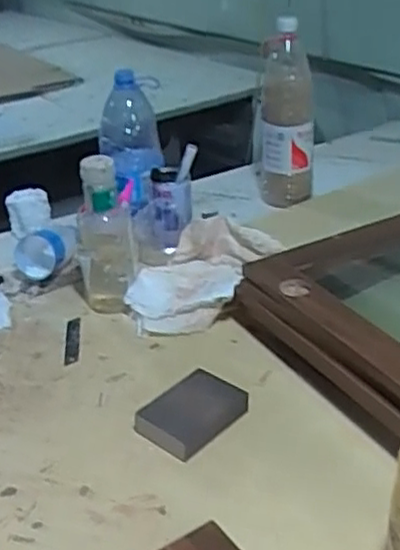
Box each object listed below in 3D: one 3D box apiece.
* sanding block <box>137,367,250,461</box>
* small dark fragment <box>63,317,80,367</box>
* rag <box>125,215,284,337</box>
[{"bbox_3d":[-0.011,0.139,0.727,0.075,0.023,0.104,22,37,38],"label":"sanding block"},{"bbox_3d":[-0.158,0.081,0.876,0.018,0.007,0.088,-5,29,-5],"label":"small dark fragment"},{"bbox_3d":[0.002,0.003,0.937,0.152,0.073,0.205,11,32,24],"label":"rag"}]

